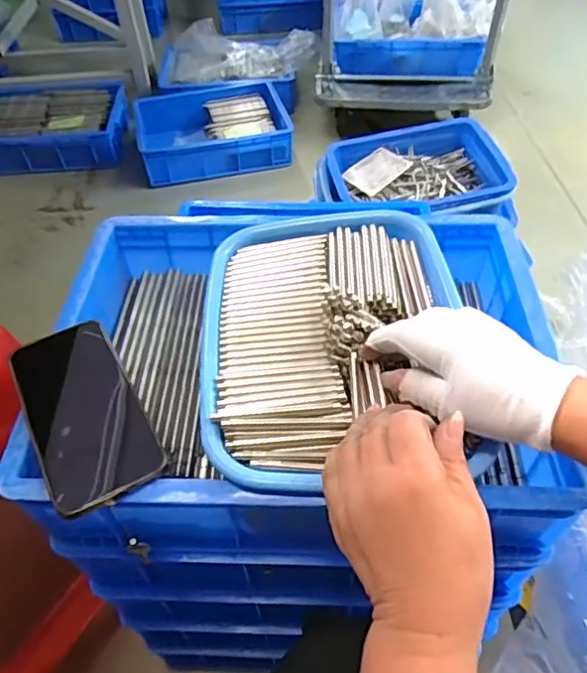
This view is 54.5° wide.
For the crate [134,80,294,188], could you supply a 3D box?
[{"bbox_3d":[-0.232,-0.585,1.622,0.414,0.108,0.327,-11,49,-7],"label":"crate"}]

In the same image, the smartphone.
[{"bbox_3d":[-0.156,0.053,0.421,0.076,0.015,0.156,-26,52,-19],"label":"smartphone"}]

